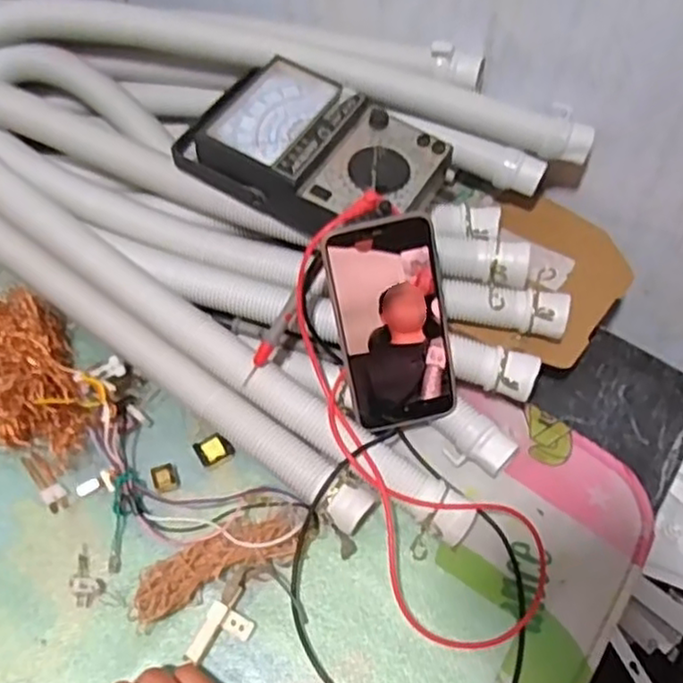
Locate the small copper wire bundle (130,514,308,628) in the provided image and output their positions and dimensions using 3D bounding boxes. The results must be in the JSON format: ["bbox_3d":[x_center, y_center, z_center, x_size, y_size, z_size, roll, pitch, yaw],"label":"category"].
[{"bbox_3d":[-0.082,0.148,0.473,0.117,0.027,0.034,-23,61,-17],"label":"small copper wire bundle"}]

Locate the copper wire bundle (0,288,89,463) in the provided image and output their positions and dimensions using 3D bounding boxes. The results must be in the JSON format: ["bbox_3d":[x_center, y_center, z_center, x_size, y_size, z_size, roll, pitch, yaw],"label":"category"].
[{"bbox_3d":[-0.235,0.025,0.526,0.076,0.067,0.132,-20,61,-15],"label":"copper wire bundle"}]

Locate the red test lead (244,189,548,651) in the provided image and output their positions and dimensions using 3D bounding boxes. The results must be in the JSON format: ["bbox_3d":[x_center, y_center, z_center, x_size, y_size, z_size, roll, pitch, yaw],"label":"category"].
[{"bbox_3d":[0.036,0.065,0.497,0.120,0.101,0.310,-27,86,-19],"label":"red test lead"}]

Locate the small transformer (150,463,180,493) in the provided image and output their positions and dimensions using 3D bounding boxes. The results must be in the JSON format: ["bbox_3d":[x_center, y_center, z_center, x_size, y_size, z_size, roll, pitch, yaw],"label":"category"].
[{"bbox_3d":[-0.129,0.100,0.516,0.017,0.016,0.016,-17,60,-13],"label":"small transformer"}]

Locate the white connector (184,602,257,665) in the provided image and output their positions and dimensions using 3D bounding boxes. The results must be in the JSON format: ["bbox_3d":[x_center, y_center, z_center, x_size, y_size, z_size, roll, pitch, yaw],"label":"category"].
[{"bbox_3d":[-0.077,0.190,0.451,0.030,0.015,0.040,24,59,12],"label":"white connector"}]

